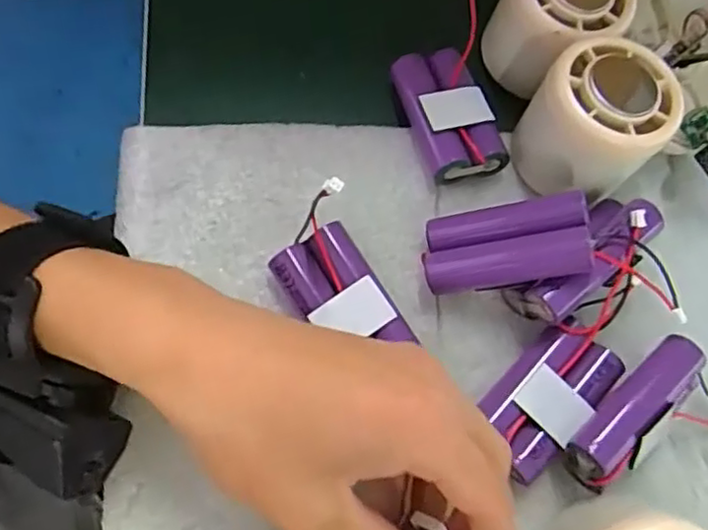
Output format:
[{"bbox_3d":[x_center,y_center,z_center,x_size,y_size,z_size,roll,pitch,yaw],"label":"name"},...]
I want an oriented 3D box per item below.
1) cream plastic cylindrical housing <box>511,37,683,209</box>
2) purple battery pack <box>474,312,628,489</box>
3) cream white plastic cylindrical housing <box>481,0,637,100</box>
[{"bbox_3d":[0.104,-0.060,0.300,0.056,0.062,0.063,43,74,9],"label":"cream plastic cylindrical housing"},{"bbox_3d":[0.080,0.054,0.279,0.035,0.017,0.064,45,73,7],"label":"purple battery pack"},{"bbox_3d":[0.095,-0.115,0.320,0.056,0.049,0.062,38,73,8],"label":"cream white plastic cylindrical housing"}]

